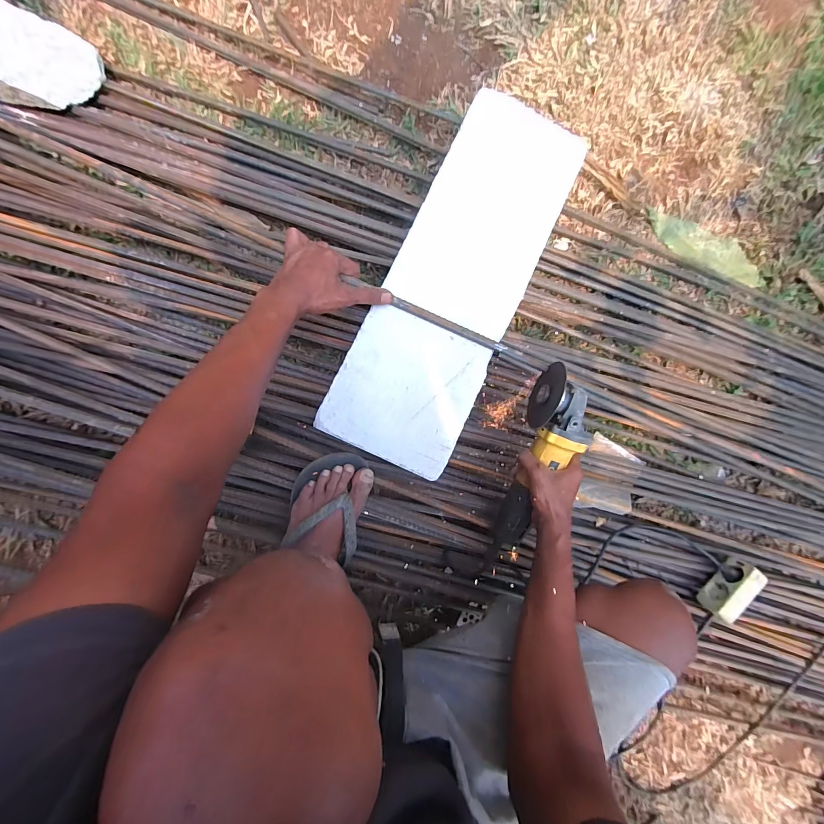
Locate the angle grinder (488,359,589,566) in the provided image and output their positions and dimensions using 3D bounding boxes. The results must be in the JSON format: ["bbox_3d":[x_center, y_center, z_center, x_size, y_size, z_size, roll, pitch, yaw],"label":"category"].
[{"bbox_3d":[0.197,0.090,0.585,0.075,0.080,0.330,10,112,-7],"label":"angle grinder"}]

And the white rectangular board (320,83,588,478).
[{"bbox_3d":[0.074,-0.207,0.573,0.199,0.023,0.597,26,82,-6],"label":"white rectangular board"}]

